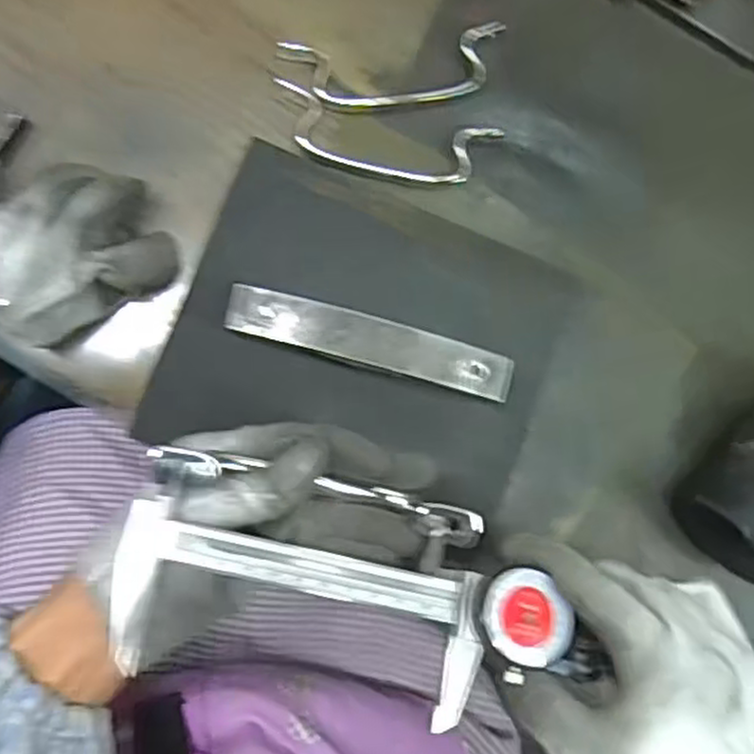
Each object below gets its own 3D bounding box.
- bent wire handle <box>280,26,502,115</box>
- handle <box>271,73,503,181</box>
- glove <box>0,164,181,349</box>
[{"bbox_3d":[0.010,-0.175,0.423,0.126,0.014,0.039,-7,90,-9],"label":"bent wire handle"},{"bbox_3d":[0.004,-0.133,0.417,0.126,0.012,0.037,11,87,-9],"label":"handle"},{"bbox_3d":[-0.152,-0.063,0.370,0.087,0.060,0.065,-34,94,-8],"label":"glove"}]

